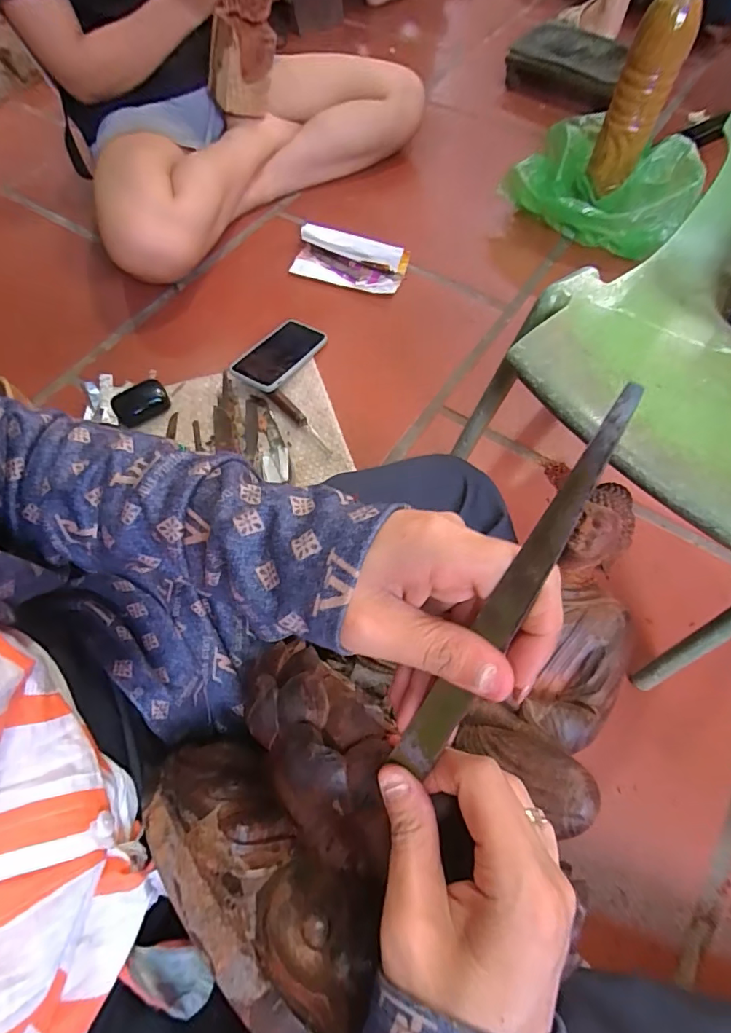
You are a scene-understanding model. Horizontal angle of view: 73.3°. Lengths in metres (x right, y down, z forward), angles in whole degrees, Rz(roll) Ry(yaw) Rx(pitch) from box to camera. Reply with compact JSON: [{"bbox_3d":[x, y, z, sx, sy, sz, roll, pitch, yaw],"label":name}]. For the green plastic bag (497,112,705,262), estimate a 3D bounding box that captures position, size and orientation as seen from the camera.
[{"bbox_3d":[0.411,-0.582,0.850,0.258,0.114,0.237,40,72,18],"label":"green plastic bag"}]

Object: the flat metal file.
[{"bbox_3d":[0.047,0.036,0.173,0.015,0.169,0.004,31,28,17],"label":"flat metal file"}]

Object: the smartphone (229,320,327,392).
[{"bbox_3d":[-0.134,-0.256,0.764,0.091,0.018,0.151,25,58,19],"label":"smartphone"}]

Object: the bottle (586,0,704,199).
[{"bbox_3d":[0.418,-0.639,0.741,0.087,0.262,0.069,-20,65,-8],"label":"bottle"}]

